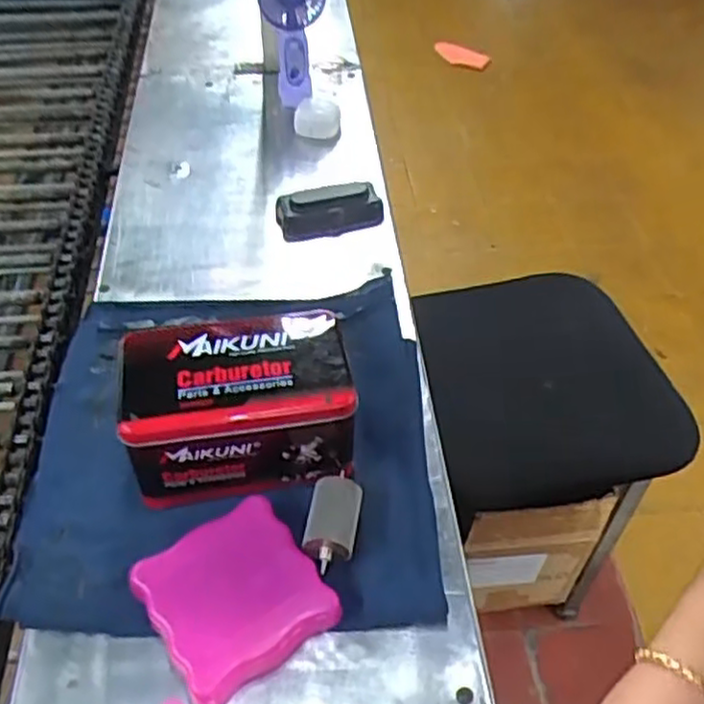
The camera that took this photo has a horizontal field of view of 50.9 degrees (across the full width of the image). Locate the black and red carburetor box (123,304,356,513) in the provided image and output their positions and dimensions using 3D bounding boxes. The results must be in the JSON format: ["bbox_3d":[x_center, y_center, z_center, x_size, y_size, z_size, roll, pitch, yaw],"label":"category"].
[{"bbox_3d":[-0.081,0.040,0.547,0.160,0.097,0.100,-5,48,-5],"label":"black and red carburetor box"}]

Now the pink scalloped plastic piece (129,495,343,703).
[{"bbox_3d":[-0.077,0.163,0.492,0.103,0.030,0.099,-25,54,-24],"label":"pink scalloped plastic piece"}]

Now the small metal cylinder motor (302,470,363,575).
[{"bbox_3d":[-0.013,0.121,0.523,0.034,0.027,0.065,9,48,4],"label":"small metal cylinder motor"}]

